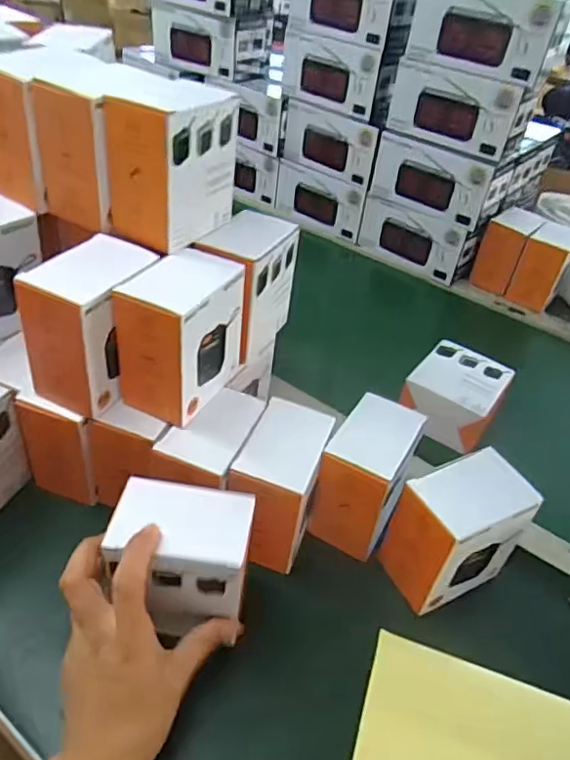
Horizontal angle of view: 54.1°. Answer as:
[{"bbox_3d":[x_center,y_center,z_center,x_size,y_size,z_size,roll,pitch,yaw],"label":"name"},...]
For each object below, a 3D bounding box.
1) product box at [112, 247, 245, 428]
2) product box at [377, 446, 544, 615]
[{"bbox_3d":[-0.087,-0.040,0.476,0.063,0.106,0.103,21,42,16],"label":"product box"},{"bbox_3d":[0.148,0.128,0.489,0.102,0.109,0.074,-17,46,-25],"label":"product box"}]

